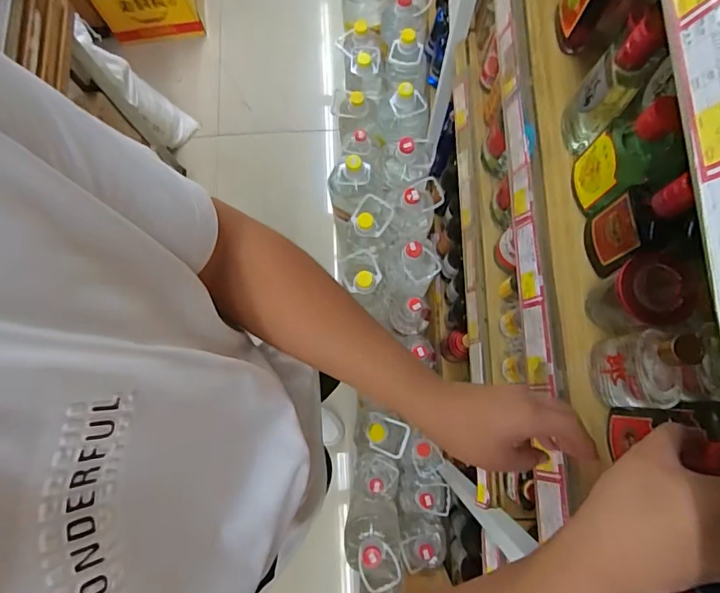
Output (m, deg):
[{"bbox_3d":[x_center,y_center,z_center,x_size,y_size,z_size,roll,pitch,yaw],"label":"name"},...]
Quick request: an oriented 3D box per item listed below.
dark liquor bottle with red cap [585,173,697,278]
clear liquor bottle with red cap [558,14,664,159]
[{"bbox_3d":[0.262,-0.066,0.434,0.033,0.143,0.065,-11,78,-1],"label":"dark liquor bottle with red cap"},{"bbox_3d":[0.243,-0.206,0.454,0.046,0.159,0.050,32,81,8],"label":"clear liquor bottle with red cap"}]

